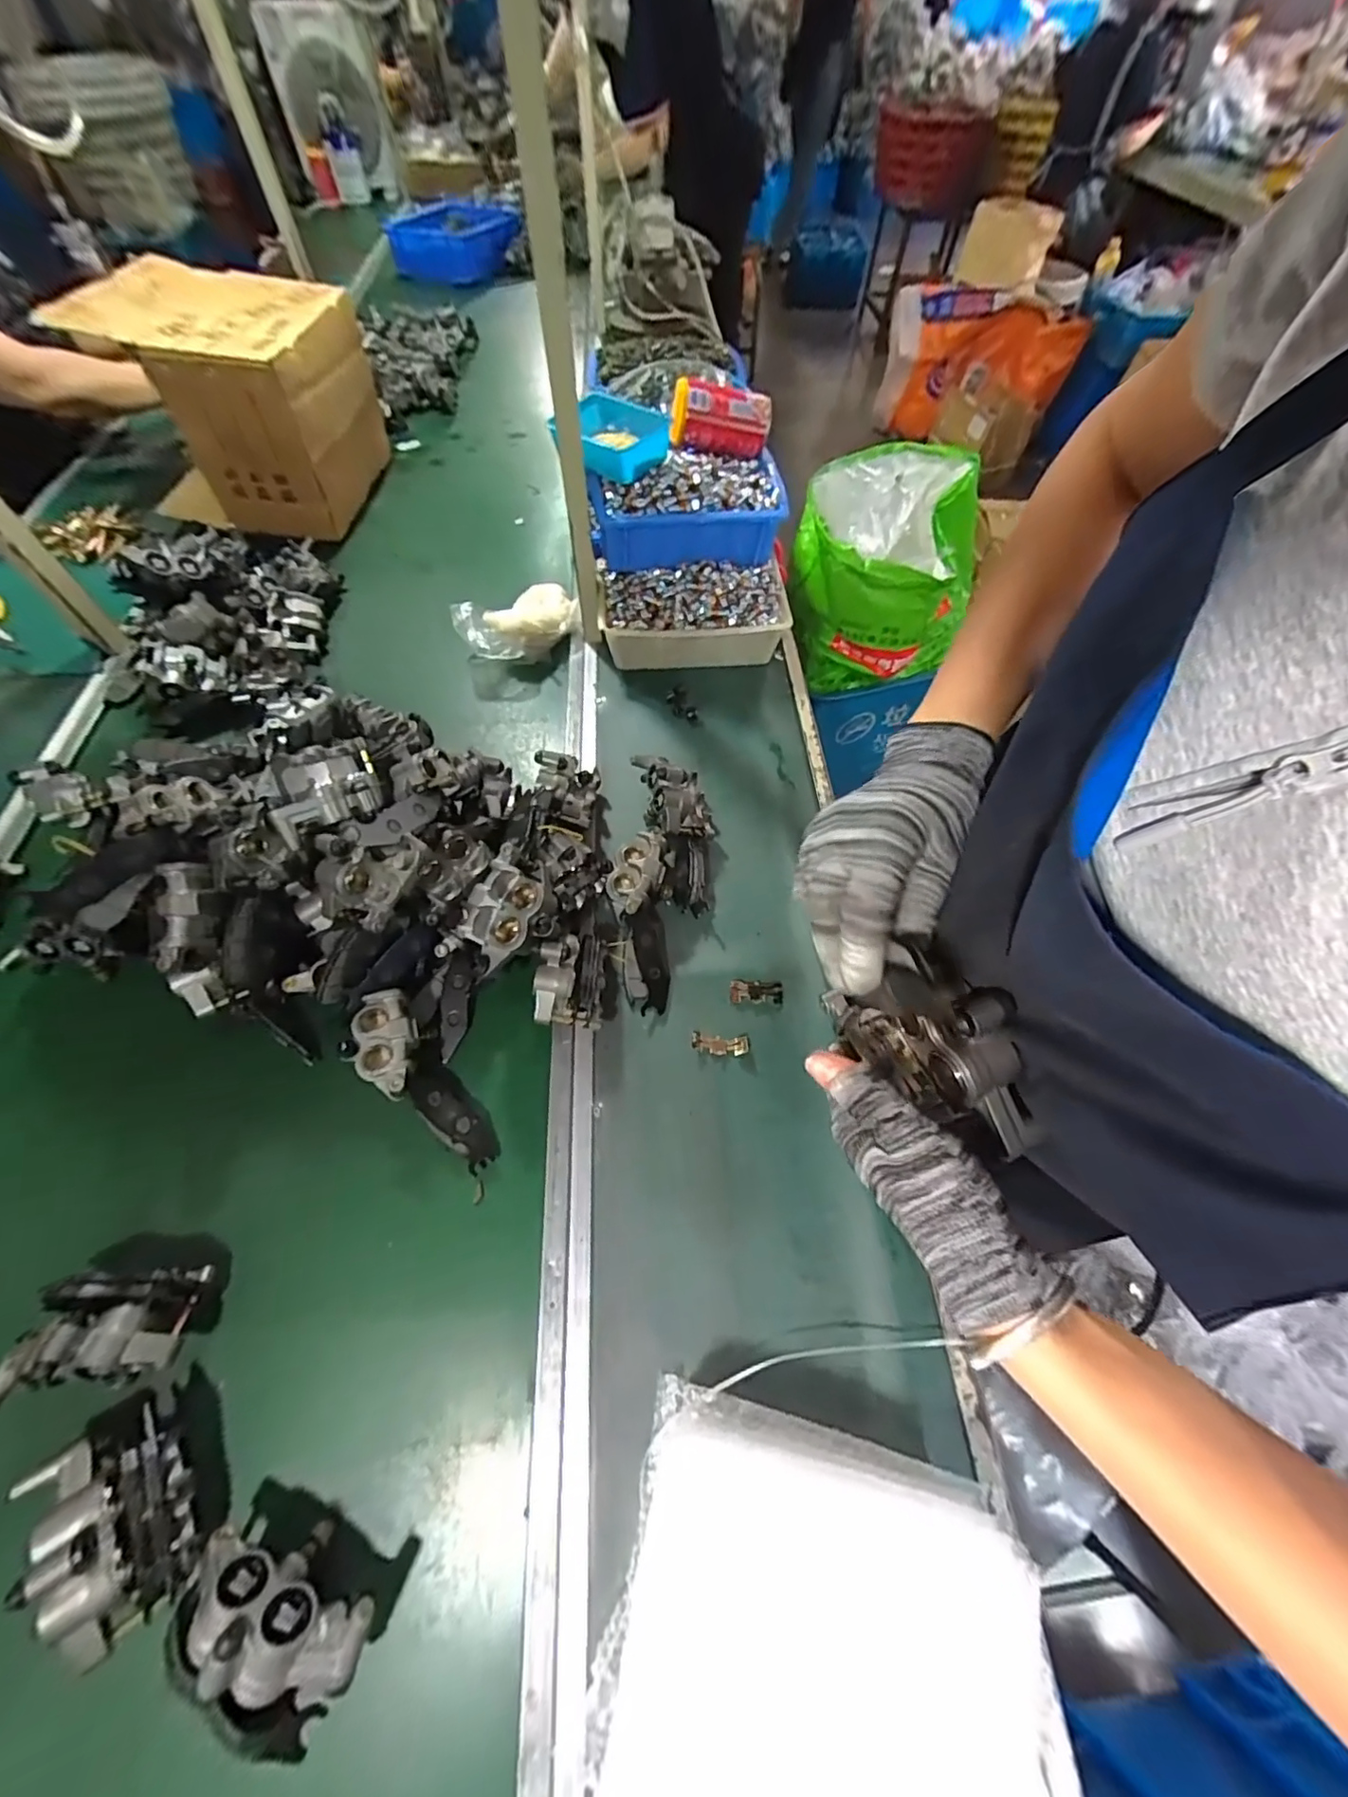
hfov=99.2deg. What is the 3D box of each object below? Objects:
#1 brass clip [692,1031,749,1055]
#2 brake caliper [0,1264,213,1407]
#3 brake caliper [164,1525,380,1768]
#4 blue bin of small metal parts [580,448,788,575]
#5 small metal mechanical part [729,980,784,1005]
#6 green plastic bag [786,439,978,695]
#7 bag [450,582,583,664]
[{"bbox_3d":[0.044,0.137,0.545,0.053,0.009,0.021,4,60,1],"label":"brass clip"},{"bbox_3d":[-0.393,0.295,0.393,0.100,0.073,0.065,-7,60,-5],"label":"brake caliper"},{"bbox_3d":[-0.238,0.421,0.330,0.115,0.073,0.069,20,62,10],"label":"brake caliper"},{"bbox_3d":[0.015,-0.495,0.735,0.240,0.090,0.121,-10,61,-7],"label":"blue bin of small metal parts"},{"bbox_3d":[0.082,0.094,0.571,0.053,0.012,0.023,2,60,0],"label":"small metal mechanical part"},{"bbox_3d":[0.424,-0.646,1.151,0.351,0.301,0.383,25,63,13],"label":"green plastic bag"},{"bbox_3d":[-0.208,-0.376,0.789,0.166,0.064,0.081,-39,67,-21],"label":"bag"}]

